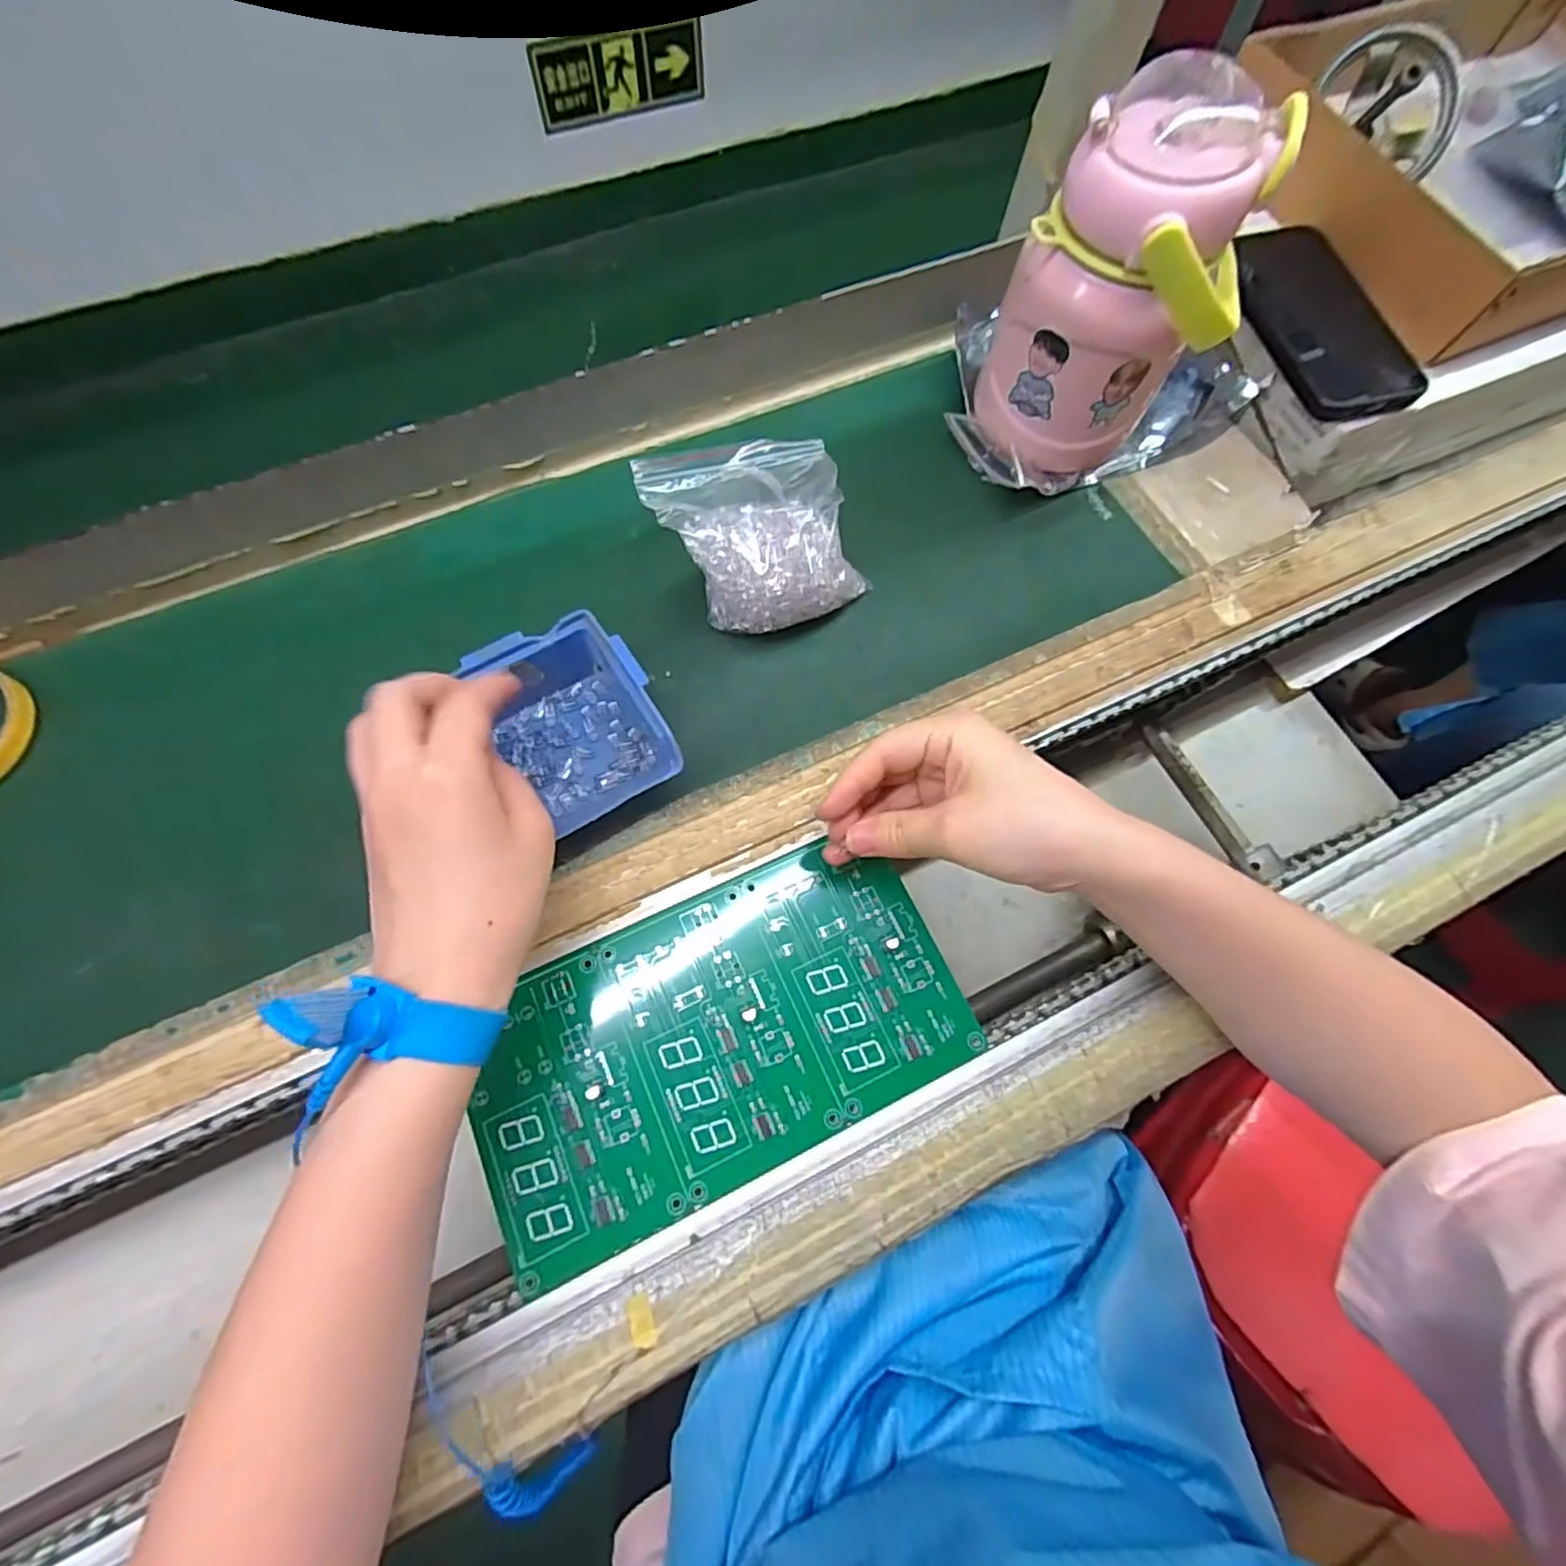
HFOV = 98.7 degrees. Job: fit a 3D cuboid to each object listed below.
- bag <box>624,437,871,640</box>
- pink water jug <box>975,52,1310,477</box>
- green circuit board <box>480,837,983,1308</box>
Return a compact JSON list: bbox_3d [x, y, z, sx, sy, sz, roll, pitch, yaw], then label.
[{"bbox_3d":[-0.013,-0.138,0.371,0.104,0.053,0.106,-24,73,-10],"label":"bag"},{"bbox_3d":[0.180,-0.252,0.360,0.090,0.162,0.092,-27,74,-11],"label":"pink water jug"},{"bbox_3d":[-0.032,0.116,0.318,0.223,0.004,0.123,-25,73,-10],"label":"green circuit board"}]

